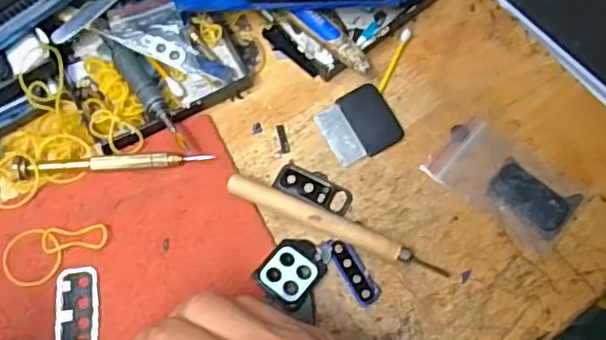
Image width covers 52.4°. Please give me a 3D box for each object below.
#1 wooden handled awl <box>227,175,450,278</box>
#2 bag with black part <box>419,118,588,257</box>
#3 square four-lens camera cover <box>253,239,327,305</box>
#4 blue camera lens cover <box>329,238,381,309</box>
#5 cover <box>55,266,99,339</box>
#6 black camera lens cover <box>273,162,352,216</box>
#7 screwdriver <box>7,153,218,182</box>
[{"bbox_3d":[0.018,0.031,0.332,0.123,0.014,0.012,22,71,7],"label":"wooden handled awl"},{"bbox_3d":[0.114,0.005,0.345,0.079,0.004,0.048,39,73,12],"label":"bag with black part"},{"bbox_3d":[-0.006,0.052,0.325,0.029,0.004,0.035,33,60,10],"label":"square four-lens camera cover"},{"bbox_3d":[0.027,0.055,0.329,0.013,0.004,0.037,-30,73,-12],"label":"blue camera lens cover"},{"bbox_3d":[-0.116,0.071,0.316,0.021,0.004,0.043,-6,70,-4],"label":"cover"},{"bbox_3d":[0.007,0.009,0.346,0.043,0.004,0.019,22,71,7],"label":"black camera lens cover"},{"bbox_3d":[-0.106,-0.003,0.341,0.109,0.008,0.011,-2,69,-2],"label":"screwdriver"}]

